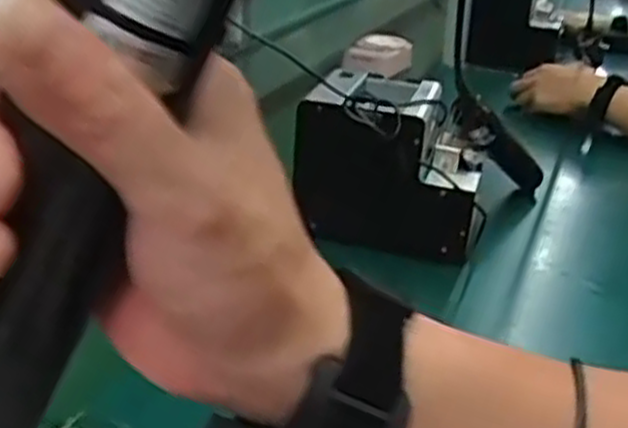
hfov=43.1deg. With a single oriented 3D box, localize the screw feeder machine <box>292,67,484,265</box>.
[{"bbox_3d":[0.084,-0.057,0.819,0.177,0.138,0.137,11,26,16],"label":"screw feeder machine"}]

